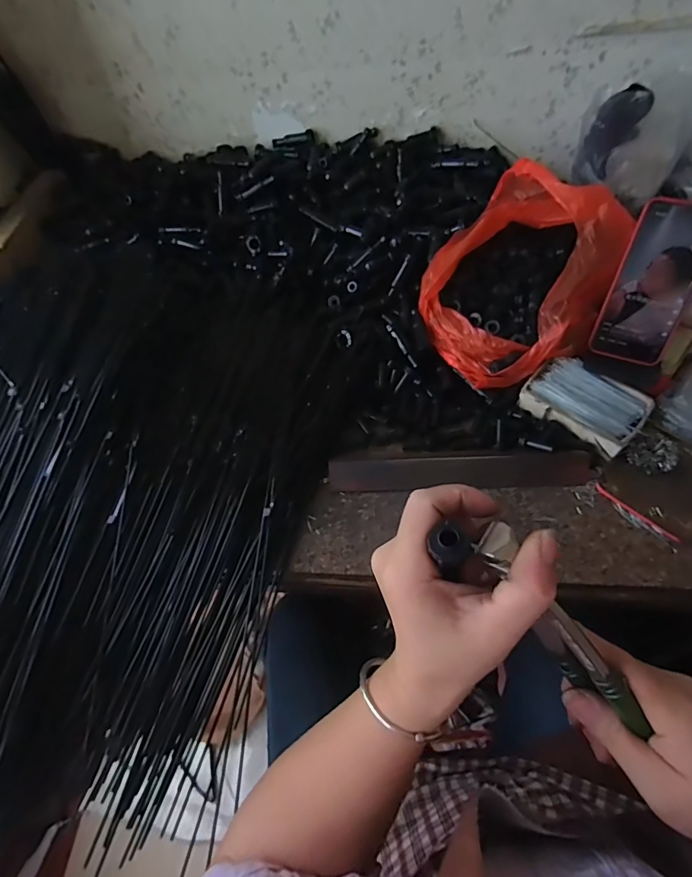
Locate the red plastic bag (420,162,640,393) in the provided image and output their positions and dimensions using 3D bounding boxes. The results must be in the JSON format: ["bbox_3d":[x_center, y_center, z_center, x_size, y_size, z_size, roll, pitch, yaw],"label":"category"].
[{"bbox_3d":[0.209,-0.197,0.556,0.233,0.134,0.205,-41,63,-20],"label":"red plastic bag"}]

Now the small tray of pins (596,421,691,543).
[{"bbox_3d":[0.349,0.040,0.502,0.099,0.015,0.121,38,67,25],"label":"small tray of pins"}]

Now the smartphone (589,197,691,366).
[{"bbox_3d":[0.329,-0.163,0.493,0.077,0.160,0.010,18,30,16],"label":"smartphone"}]

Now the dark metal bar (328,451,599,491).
[{"bbox_3d":[0.129,0.032,0.518,0.291,0.019,0.043,-1,57,4],"label":"dark metal bar"}]

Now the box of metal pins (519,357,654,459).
[{"bbox_3d":[0.280,-0.043,0.544,0.125,0.031,0.083,35,66,24],"label":"box of metal pins"}]

